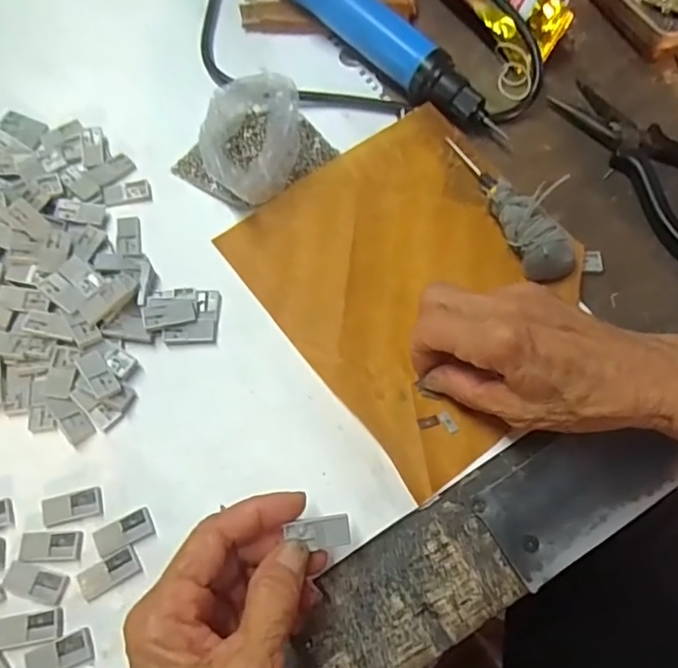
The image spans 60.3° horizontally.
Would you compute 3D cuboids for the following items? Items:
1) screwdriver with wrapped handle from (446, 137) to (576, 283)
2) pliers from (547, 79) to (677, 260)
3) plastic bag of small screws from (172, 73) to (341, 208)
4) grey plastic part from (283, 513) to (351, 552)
[{"bbox_3d":[0.104,-0.082,0.356,0.025,0.030,0.115,-19,69,-11],"label":"screwdriver with wrapped handle"},{"bbox_3d":[0.215,-0.118,0.384,0.085,0.012,0.150,-27,70,-13],"label":"pliers"},{"bbox_3d":[-0.051,-0.120,0.361,0.082,0.043,0.060,-42,75,-18],"label":"plastic bag of small screws"},{"bbox_3d":[-0.008,0.084,0.248,0.026,0.004,0.013,-7,67,-6],"label":"grey plastic part"}]

